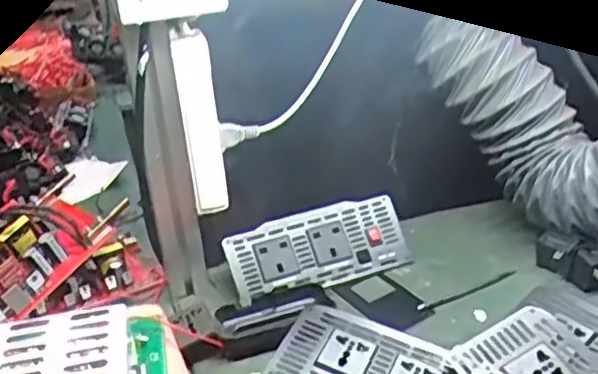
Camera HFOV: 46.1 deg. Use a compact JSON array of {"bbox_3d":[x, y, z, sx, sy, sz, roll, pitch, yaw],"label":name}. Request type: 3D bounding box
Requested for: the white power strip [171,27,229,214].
[{"bbox_3d":[-0.092,-0.058,0.652,0.034,0.169,0.026,-8,26,-6],"label":"white power strip"}]

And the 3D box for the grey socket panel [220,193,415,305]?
[{"bbox_3d":[0.020,0.064,0.725,0.181,0.020,0.084,-16,73,-14],"label":"grey socket panel"}]

